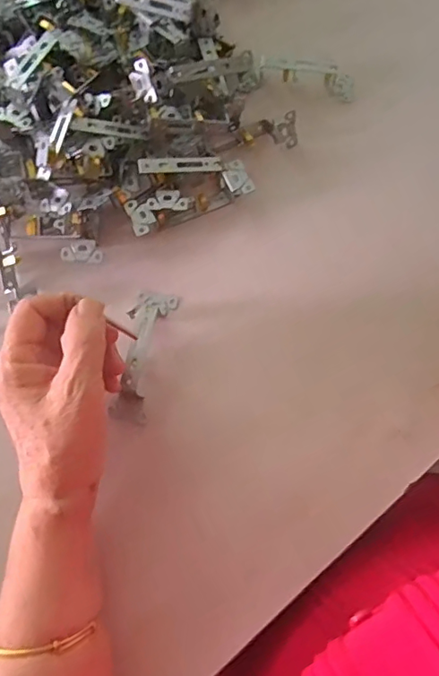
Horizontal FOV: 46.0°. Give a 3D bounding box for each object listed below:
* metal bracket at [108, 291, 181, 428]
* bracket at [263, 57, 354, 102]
[{"bbox_3d":[-0.060,0.011,0.398,0.031,0.025,0.105,11,73,3],"label":"metal bracket"},{"bbox_3d":[0.083,-0.245,0.477,0.085,0.025,0.025,16,73,4],"label":"bracket"}]

